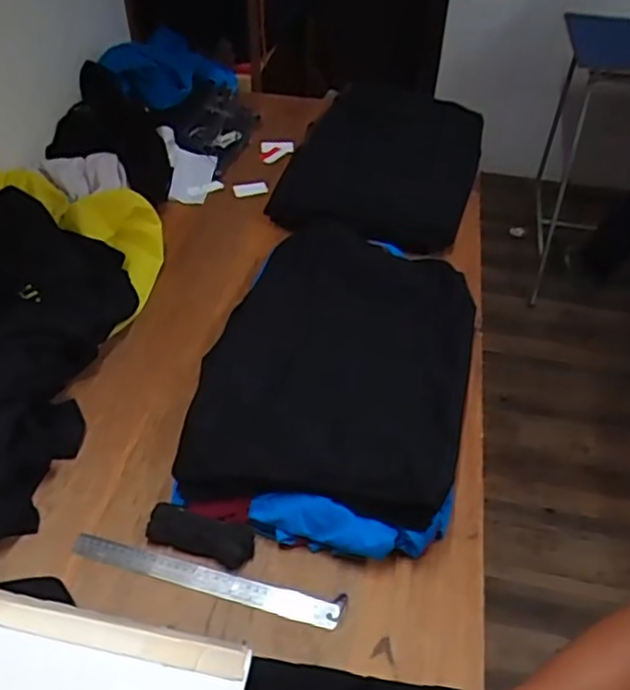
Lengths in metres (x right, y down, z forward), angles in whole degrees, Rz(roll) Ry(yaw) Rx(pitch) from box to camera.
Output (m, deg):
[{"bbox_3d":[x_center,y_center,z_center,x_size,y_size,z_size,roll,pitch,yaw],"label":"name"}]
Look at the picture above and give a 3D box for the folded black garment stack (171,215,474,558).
[{"bbox_3d":[0.046,0.028,0.955,0.343,0.084,0.551,12,46,8],"label":"folded black garment stack"}]

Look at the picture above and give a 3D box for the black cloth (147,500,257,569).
[{"bbox_3d":[-0.136,0.227,0.790,0.126,0.026,0.051,14,46,10],"label":"black cloth"}]

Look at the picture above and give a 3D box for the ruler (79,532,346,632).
[{"bbox_3d":[-0.131,0.273,0.764,0.321,0.005,0.029,13,59,9],"label":"ruler"}]

